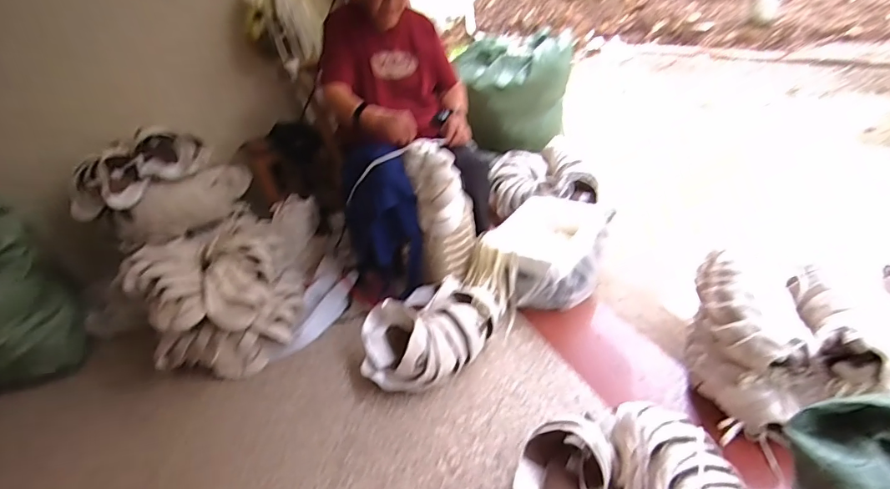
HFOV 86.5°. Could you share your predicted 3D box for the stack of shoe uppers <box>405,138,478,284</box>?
[{"bbox_3d":[-0.005,-0.094,1.374,0.172,0.367,0.156,-12,30,-1],"label":"stack of shoe uppers"}]

